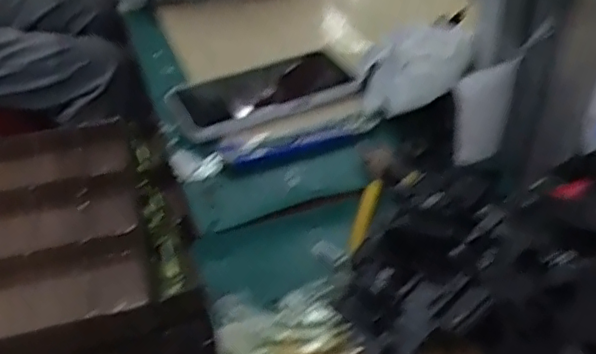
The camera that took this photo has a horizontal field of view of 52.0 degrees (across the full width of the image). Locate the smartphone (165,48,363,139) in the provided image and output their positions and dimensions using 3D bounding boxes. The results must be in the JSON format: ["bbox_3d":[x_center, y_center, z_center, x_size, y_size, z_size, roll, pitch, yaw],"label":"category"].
[{"bbox_3d":[-0.032,-0.078,0.548,0.158,0.014,0.081,-21,44,-19],"label":"smartphone"}]

